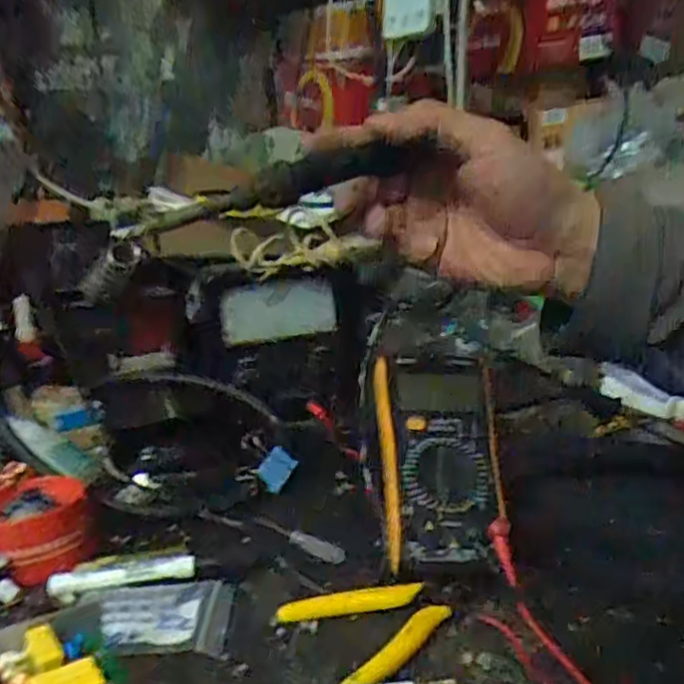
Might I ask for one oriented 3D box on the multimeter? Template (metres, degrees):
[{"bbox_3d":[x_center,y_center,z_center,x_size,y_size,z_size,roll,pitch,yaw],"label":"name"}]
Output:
[{"bbox_3d":[0.063,0.079,0.483,0.095,0.048,0.165,-1,50,4],"label":"multimeter"}]

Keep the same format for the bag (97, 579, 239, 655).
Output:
[{"bbox_3d":[-0.112,0.171,0.428,0.081,0.004,0.068,-3,15,-3],"label":"bag"}]

